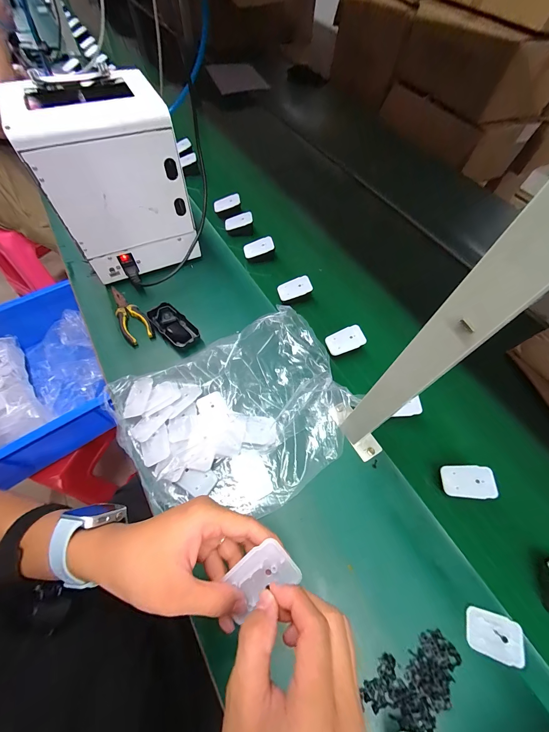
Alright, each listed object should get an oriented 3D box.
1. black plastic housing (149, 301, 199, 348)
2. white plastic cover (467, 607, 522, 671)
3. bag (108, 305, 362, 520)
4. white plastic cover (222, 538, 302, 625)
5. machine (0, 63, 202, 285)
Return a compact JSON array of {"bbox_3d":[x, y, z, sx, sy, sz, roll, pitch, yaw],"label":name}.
[{"bbox_3d":[-0.189,-0.075,0.531,0.110,0.023,0.051,40,66,18],"label":"black plastic housing"},{"bbox_3d":[0.270,0.332,0.348,0.064,0.005,0.045,18,61,7],"label":"white plastic cover"},{"bbox_3d":[-0.051,0.067,0.449,0.345,0.056,0.285,-28,66,-17],"label":"bag"},{"bbox_3d":[-0.012,0.175,0.236,0.057,0.004,0.038,-32,81,-3],"label":"white plastic cover"},{"bbox_3d":[-0.277,-0.311,0.515,0.209,0.266,0.144,-25,65,-16],"label":"machine"}]

